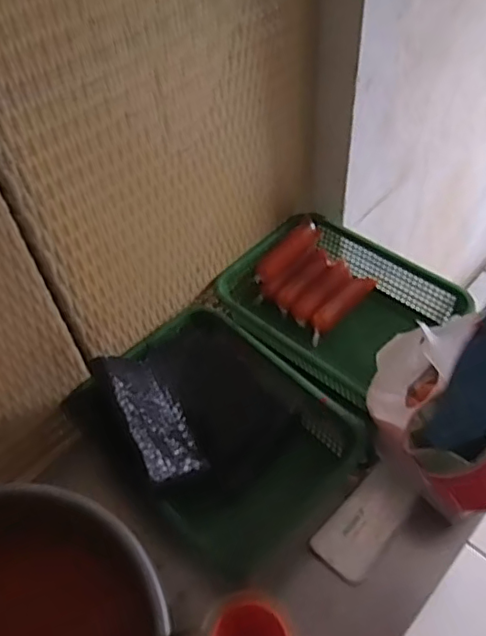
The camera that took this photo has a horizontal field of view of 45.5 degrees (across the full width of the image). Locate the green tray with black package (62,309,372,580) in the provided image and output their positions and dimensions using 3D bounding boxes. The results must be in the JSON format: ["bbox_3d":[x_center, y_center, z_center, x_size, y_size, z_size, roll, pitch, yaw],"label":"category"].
[{"bbox_3d":[-0.046,0.133,0.797,0.336,0.186,0.273,35,62,28],"label":"green tray with black package"}]

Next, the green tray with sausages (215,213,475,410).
[{"bbox_3d":[0.151,-0.014,0.949,0.350,0.089,0.261,33,61,27],"label":"green tray with sausages"}]

